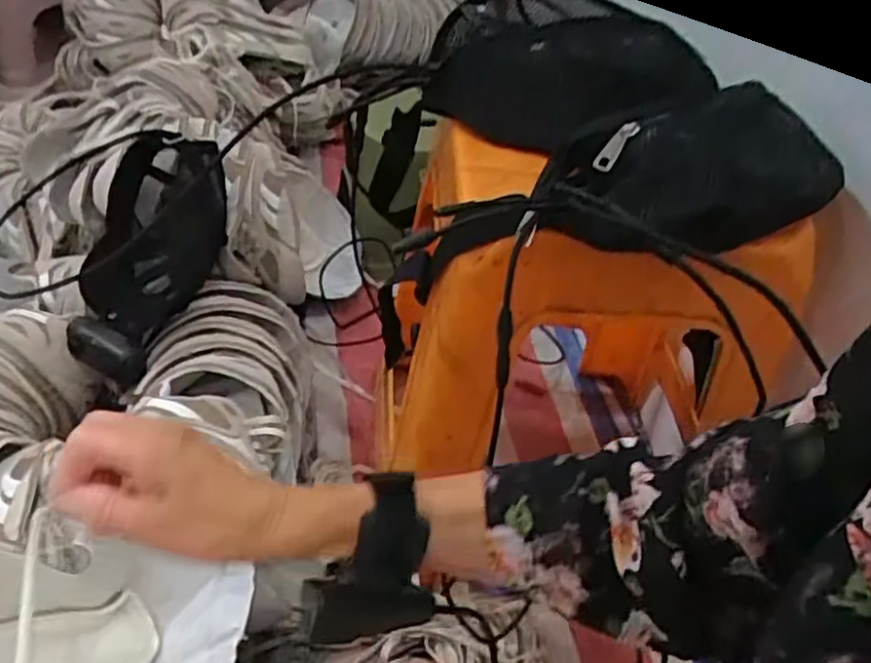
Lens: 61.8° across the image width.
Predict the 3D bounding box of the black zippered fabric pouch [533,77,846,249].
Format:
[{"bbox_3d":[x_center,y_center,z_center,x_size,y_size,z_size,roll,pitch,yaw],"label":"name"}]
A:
[{"bbox_3d":[0.191,-0.119,0.528,0.242,0.067,0.100,-14,46,-23],"label":"black zippered fabric pouch"}]

